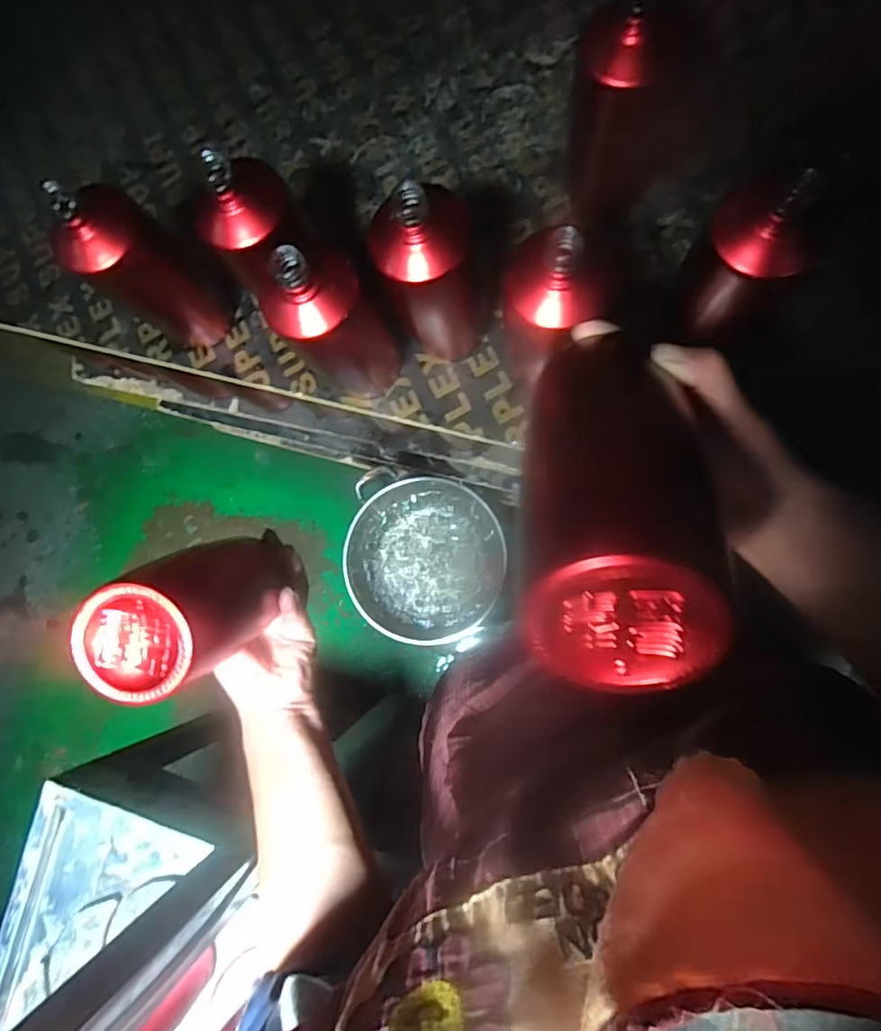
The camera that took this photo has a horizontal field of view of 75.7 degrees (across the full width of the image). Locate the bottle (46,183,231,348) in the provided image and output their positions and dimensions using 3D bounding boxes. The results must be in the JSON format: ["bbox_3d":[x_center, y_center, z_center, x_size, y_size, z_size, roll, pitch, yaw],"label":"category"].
[{"bbox_3d":[-0.281,-0.238,0.546,0.064,0.205,0.076,36,91,10],"label":"bottle"}]

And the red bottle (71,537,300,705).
[{"bbox_3d":[-0.166,0.063,0.407,0.064,0.179,0.072,-22,92,11],"label":"red bottle"}]

